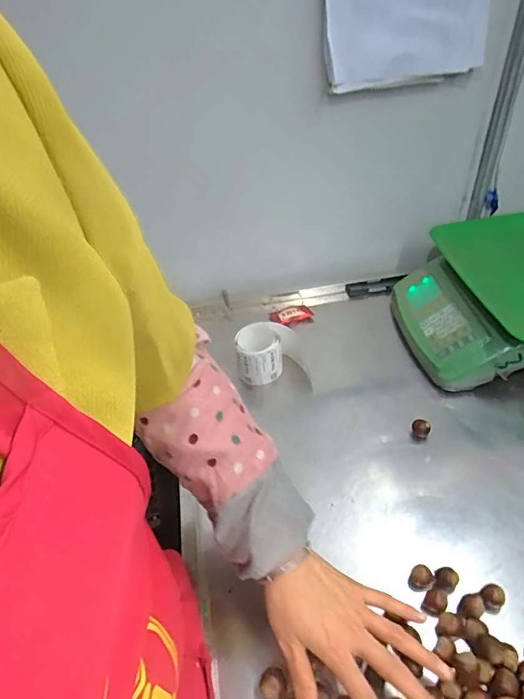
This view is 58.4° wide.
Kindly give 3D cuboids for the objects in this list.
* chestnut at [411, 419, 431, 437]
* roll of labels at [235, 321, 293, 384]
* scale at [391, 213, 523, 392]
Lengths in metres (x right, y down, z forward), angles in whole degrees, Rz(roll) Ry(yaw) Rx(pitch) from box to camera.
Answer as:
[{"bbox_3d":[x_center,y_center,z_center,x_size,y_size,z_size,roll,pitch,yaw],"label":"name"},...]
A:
[{"bbox_3d":[0.212,0.106,0.626,0.023,0.022,0.018,12,46,18],"label":"chestnut"},{"bbox_3d":[-0.001,0.012,0.723,0.071,0.074,0.090,5,44,11],"label":"roll of labels"},{"bbox_3d":[0.380,-0.080,0.732,0.301,0.144,0.263,-4,43,2],"label":"scale"}]

